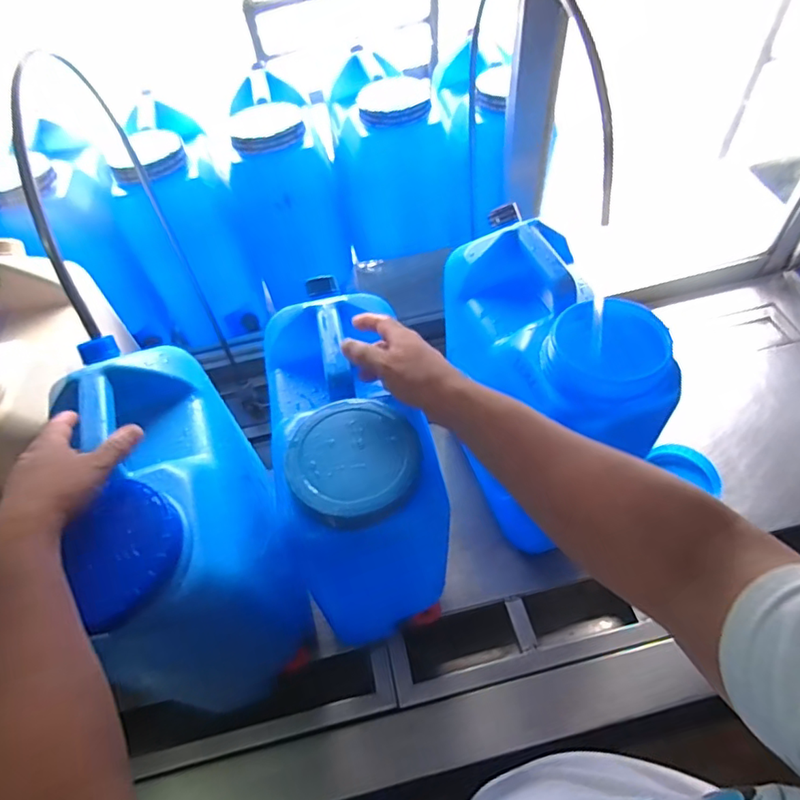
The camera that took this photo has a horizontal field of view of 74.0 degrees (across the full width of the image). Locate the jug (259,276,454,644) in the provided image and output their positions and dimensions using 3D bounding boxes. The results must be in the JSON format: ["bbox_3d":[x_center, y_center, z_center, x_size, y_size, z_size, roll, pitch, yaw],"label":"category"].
[{"bbox_3d":[-0.047,0.090,0.658,0.152,0.371,0.282,-12,54,-3],"label":"jug"}]

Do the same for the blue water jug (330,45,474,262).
[{"bbox_3d":[-0.006,-0.456,1.006,0.224,0.293,0.269,-8,54,-1],"label":"blue water jug"}]

